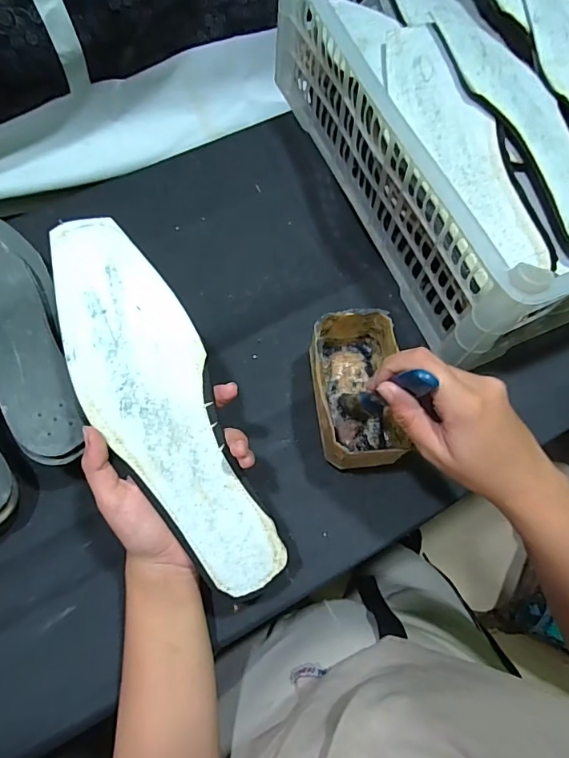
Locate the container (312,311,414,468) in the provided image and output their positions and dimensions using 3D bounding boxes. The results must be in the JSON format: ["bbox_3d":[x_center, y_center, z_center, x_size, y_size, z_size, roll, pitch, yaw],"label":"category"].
[{"bbox_3d":[0.064,0.013,0.400,0.074,0.068,0.128,-7,69,-4],"label":"container"}]

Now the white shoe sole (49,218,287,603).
[{"bbox_3d":[-0.084,0.022,0.319,0.083,0.012,0.276,-26,93,-11],"label":"white shoe sole"}]

